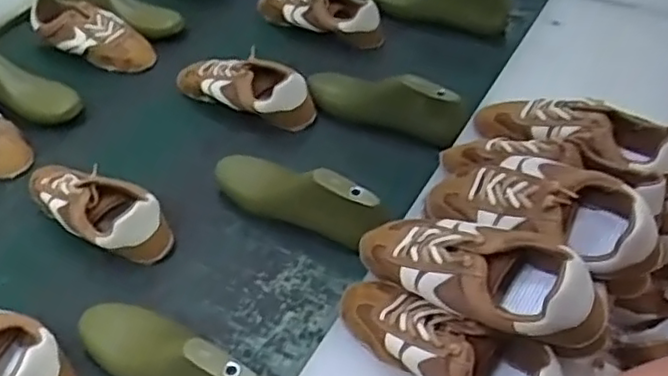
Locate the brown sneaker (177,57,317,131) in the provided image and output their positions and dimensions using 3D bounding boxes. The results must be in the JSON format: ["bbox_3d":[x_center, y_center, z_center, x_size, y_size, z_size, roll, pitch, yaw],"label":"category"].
[{"bbox_3d":[-0.147,-0.149,1.030,0.253,0.083,0.080,19,50,22],"label":"brown sneaker"}]

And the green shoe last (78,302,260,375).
[{"bbox_3d":[-0.167,0.174,0.694,0.246,0.083,0.069,19,50,22],"label":"green shoe last"}]

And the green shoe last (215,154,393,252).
[{"bbox_3d":[-0.049,0.008,0.852,0.248,0.094,0.068,25,53,26],"label":"green shoe last"}]

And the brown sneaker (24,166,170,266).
[{"bbox_3d":[-0.314,0.018,0.870,0.239,0.074,0.086,21,51,24],"label":"brown sneaker"}]

